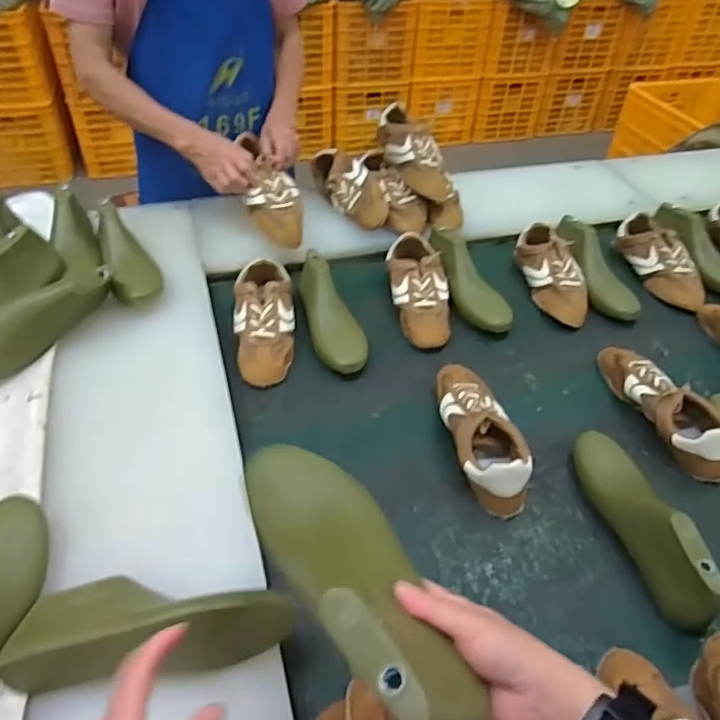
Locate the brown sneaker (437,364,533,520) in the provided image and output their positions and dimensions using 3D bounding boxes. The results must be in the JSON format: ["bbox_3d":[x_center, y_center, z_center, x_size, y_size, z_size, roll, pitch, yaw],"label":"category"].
[{"bbox_3d":[0.171,0.096,0.817,0.100,0.074,0.248,-6,46,-10],"label":"brown sneaker"}]

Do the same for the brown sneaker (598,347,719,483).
[{"bbox_3d":[0.465,0.062,0.876,0.100,0.082,0.255,-7,46,-10],"label":"brown sneaker"}]

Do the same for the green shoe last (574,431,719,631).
[{"bbox_3d":[0.341,0.192,0.711,0.070,0.109,0.259,-5,46,-8],"label":"green shoe last"}]

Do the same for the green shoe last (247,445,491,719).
[{"bbox_3d":[-0.006,0.154,0.418,0.079,0.071,0.253,-19,30,-21],"label":"green shoe last"}]

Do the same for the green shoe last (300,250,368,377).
[{"bbox_3d":[-0.047,-0.084,0.982,0.088,0.085,0.241,-10,47,-13],"label":"green shoe last"}]

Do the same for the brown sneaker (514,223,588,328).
[{"bbox_3d":[0.370,-0.162,1.101,0.093,0.079,0.241,-3,45,-6],"label":"brown sneaker"}]

